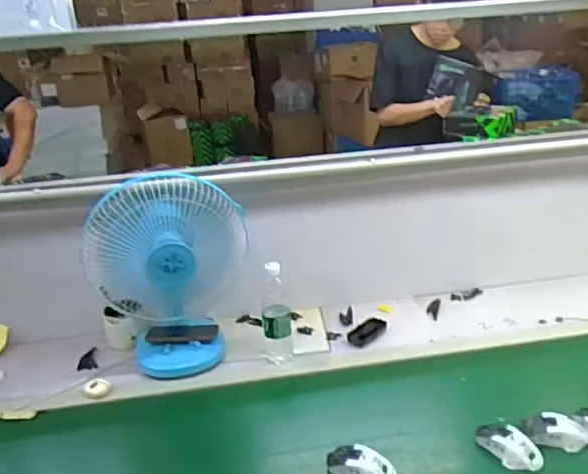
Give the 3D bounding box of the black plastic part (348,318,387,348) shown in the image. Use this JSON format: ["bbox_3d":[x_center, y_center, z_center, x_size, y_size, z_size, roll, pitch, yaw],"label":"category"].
[{"bbox_3d":[0.173,0.222,1.318,0.111,0.024,0.054,-20,27,-34],"label":"black plastic part"}]

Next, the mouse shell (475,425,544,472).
[{"bbox_3d":[0.368,0.352,0.946,0.065,0.034,0.101,-16,25,-25],"label":"mouse shell"}]

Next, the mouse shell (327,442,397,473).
[{"bbox_3d":[0.110,0.379,0.929,0.112,0.031,0.062,6,25,24],"label":"mouse shell"}]

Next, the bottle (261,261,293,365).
[{"bbox_3d":[-0.039,0.175,1.223,0.064,0.229,0.068,-5,22,-1],"label":"bottle"}]

